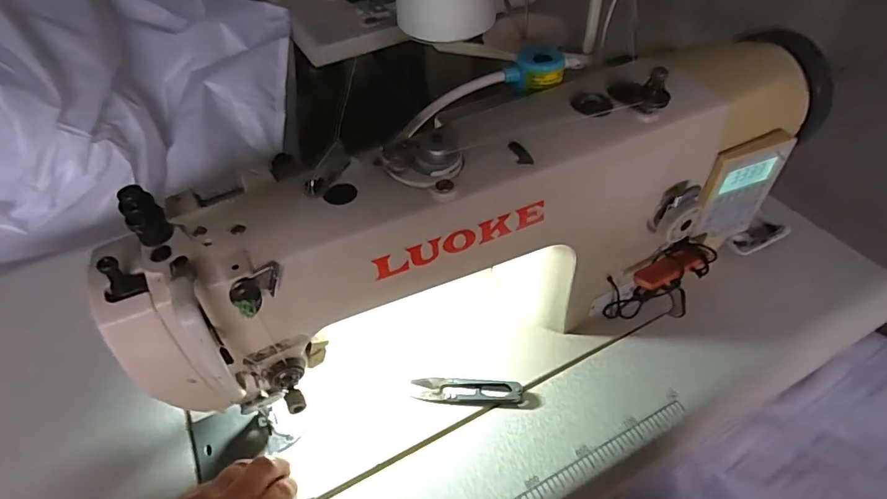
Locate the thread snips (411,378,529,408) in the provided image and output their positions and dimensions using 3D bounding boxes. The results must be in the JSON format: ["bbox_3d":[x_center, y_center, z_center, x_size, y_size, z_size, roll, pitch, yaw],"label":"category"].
[{"bbox_3d":[0.023,0.129,0.451,0.101,0.010,0.021,2,47,5],"label":"thread snips"}]

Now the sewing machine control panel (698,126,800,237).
[{"bbox_3d":[0.261,-0.050,0.445,0.080,0.098,0.018,-21,50,-16],"label":"sewing machine control panel"}]

